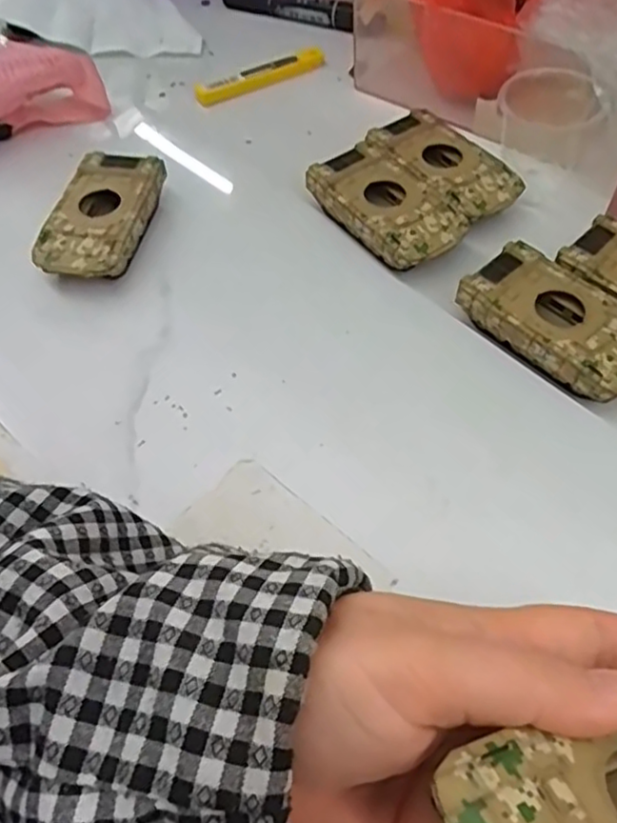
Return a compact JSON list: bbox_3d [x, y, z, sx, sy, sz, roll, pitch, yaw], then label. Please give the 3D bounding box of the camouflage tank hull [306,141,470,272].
[{"bbox_3d":[0.045,-0.116,0.378,0.050,0.026,0.092,-34,61,-19],"label":"camouflage tank hull"}]

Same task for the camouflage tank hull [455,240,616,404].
[{"bbox_3d":[0.126,-0.042,0.325,0.052,0.026,0.094,-38,62,-21],"label":"camouflage tank hull"}]

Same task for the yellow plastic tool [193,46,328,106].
[{"bbox_3d":[-0.035,-0.249,0.478,0.101,0.011,0.019,-23,58,-12],"label":"yellow plastic tool"}]

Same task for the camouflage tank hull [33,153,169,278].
[{"bbox_3d":[-0.119,-0.112,0.378,0.048,0.025,0.092,9,57,9],"label":"camouflage tank hull"}]

